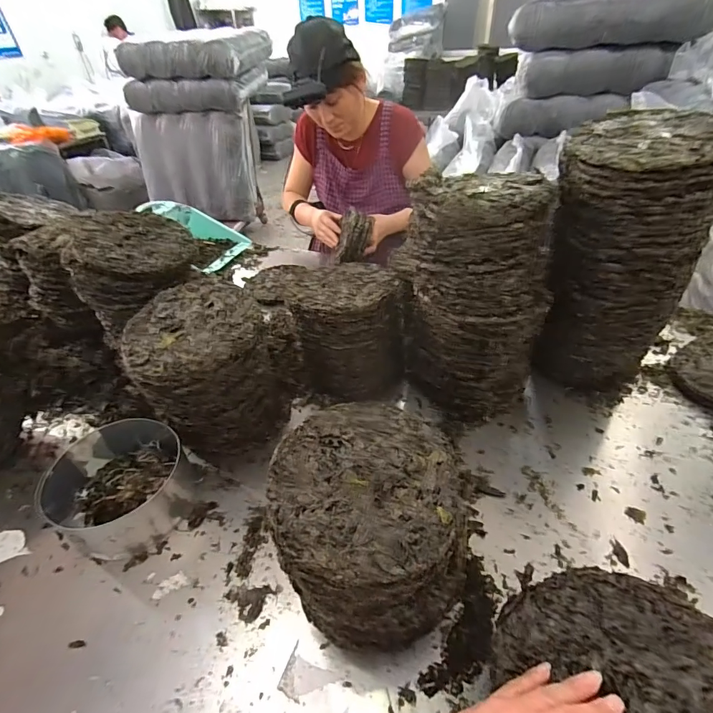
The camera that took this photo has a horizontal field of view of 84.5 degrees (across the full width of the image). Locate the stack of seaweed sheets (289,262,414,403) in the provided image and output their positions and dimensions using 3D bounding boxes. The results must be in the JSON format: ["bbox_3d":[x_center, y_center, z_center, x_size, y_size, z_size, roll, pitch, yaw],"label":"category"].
[{"bbox_3d":[-0.016,-0.045,0.769,0.212,0.226,0.186,-7,41,-3],"label":"stack of seaweed sheets"}]

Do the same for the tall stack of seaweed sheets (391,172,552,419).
[{"bbox_3d":[0.190,-0.085,0.654,0.187,0.373,0.189,-24,44,-21],"label":"tall stack of seaweed sheets"}]

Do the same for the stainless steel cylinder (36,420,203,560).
[{"bbox_3d":[-0.353,0.195,0.611,0.191,0.078,0.183,-3,41,2],"label":"stainless steel cylinder"}]

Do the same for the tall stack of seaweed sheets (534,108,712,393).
[{"bbox_3d":[0.424,-0.139,0.660,0.209,0.426,0.224,30,51,33],"label":"tall stack of seaweed sheets"}]

